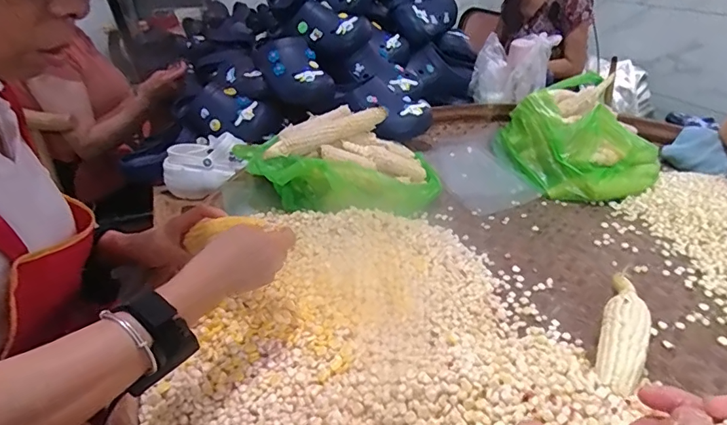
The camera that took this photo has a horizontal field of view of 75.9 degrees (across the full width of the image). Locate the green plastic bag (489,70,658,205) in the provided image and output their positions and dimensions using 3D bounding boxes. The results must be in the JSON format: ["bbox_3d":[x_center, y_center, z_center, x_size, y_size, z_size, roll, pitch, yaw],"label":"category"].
[{"bbox_3d":[0.436,-0.158,0.935,0.222,0.164,0.256,-9,31,-13],"label":"green plastic bag"}]

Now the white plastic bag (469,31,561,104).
[{"bbox_3d":[0.381,-0.370,1.197,0.195,0.145,0.139,7,31,13],"label":"white plastic bag"}]

